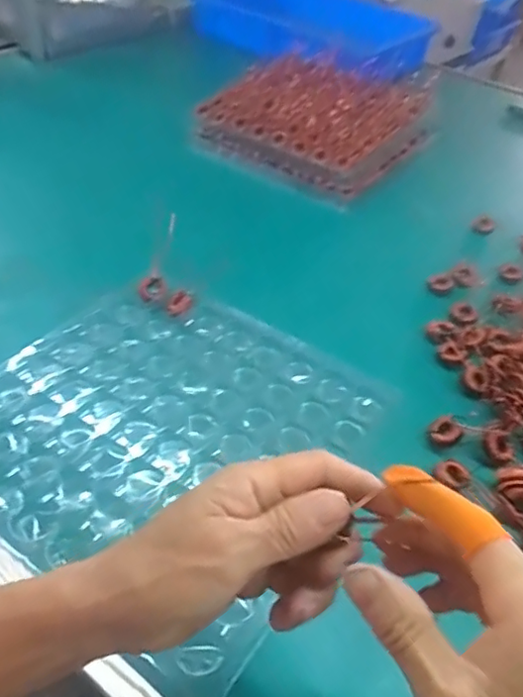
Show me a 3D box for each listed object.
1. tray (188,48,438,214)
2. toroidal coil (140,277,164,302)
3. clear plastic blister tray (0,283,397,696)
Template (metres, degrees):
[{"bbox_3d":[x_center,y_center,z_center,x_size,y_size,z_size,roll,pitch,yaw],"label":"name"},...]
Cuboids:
[{"bbox_3d":[0.087,-0.349,0.830,0.281,0.062,0.291,28,48,20],"label":"tray"},{"bbox_3d":[-0.108,-0.058,0.552,0.024,0.011,0.027,-3,45,-10],"label":"toroidal coil"},{"bbox_3d":[-0.071,0.061,0.446,0.285,0.021,0.280,28,48,20],"label":"clear plastic blister tray"}]

